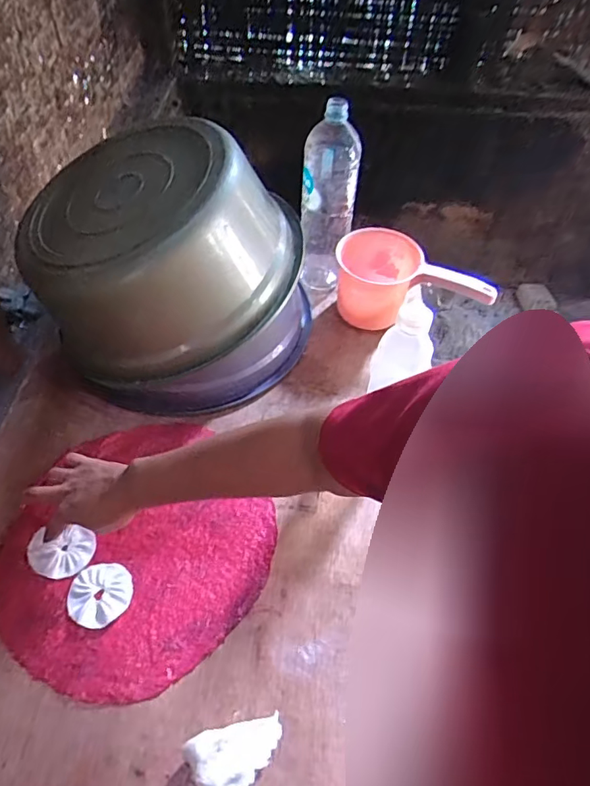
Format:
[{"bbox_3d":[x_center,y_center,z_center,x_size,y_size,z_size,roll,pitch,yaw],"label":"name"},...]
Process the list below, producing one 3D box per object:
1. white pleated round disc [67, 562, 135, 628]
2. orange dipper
[{"bbox_3d":[-0.232,0.239,0.625,0.073,0.004,0.073,5,49,1],"label":"white pleated round disc"},{"bbox_3d":[0.190,-0.178,0.902,0.245,0.136,0.135,5,49,1],"label":"orange dipper"}]

